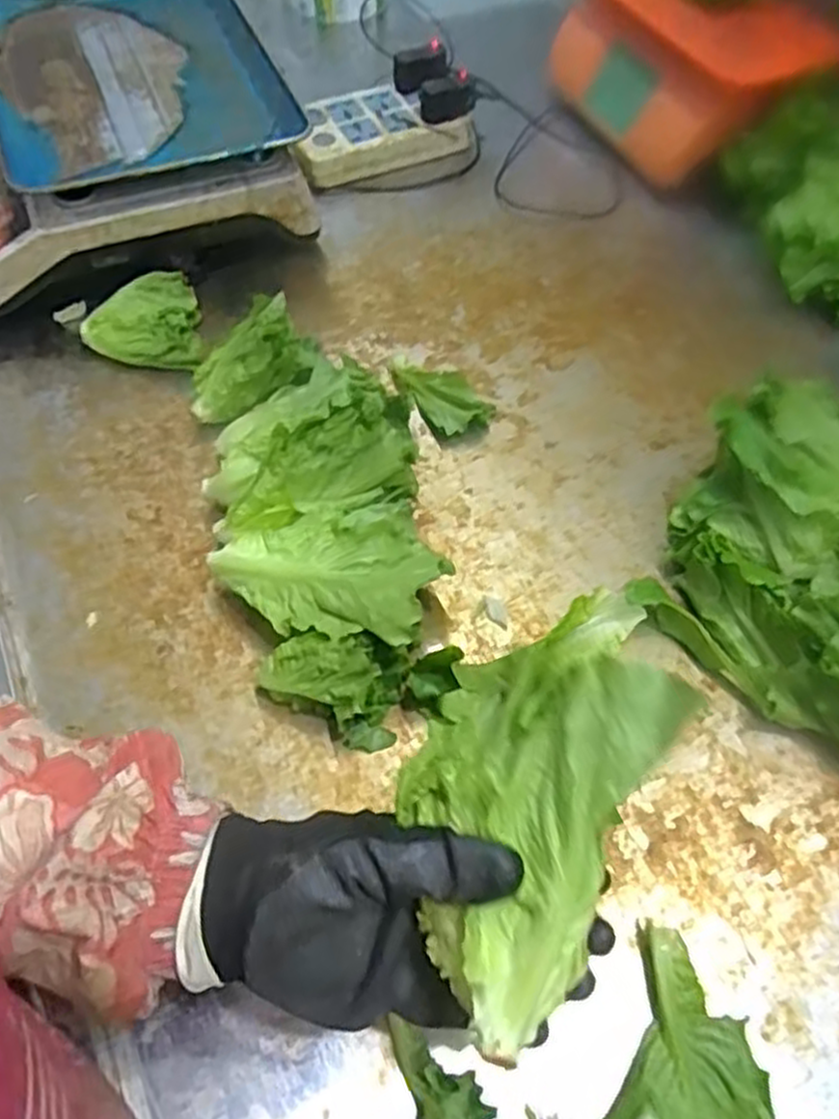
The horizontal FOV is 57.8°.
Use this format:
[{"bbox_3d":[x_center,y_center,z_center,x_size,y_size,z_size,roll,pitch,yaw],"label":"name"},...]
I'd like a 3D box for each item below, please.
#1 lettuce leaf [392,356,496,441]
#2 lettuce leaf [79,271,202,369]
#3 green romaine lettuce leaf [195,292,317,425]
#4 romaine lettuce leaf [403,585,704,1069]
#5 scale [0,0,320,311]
[{"bbox_3d":[0.016,-0.137,0.608,0.050,0.023,0.093,-30,64,-18],"label":"lettuce leaf"},{"bbox_3d":[-0.229,-0.191,0.625,0.090,0.033,0.079,-10,59,-7],"label":"lettuce leaf"},{"bbox_3d":[-0.126,-0.147,0.574,0.101,0.074,0.056,-17,60,-12],"label":"green romaine lettuce leaf"},{"bbox_3d":[0.044,0.095,0.327,0.105,0.045,0.166,25,84,38],"label":"romaine lettuce leaf"},{"bbox_3d":[-0.299,-0.386,0.691,0.323,0.107,0.328,-22,63,-13],"label":"scale"}]

